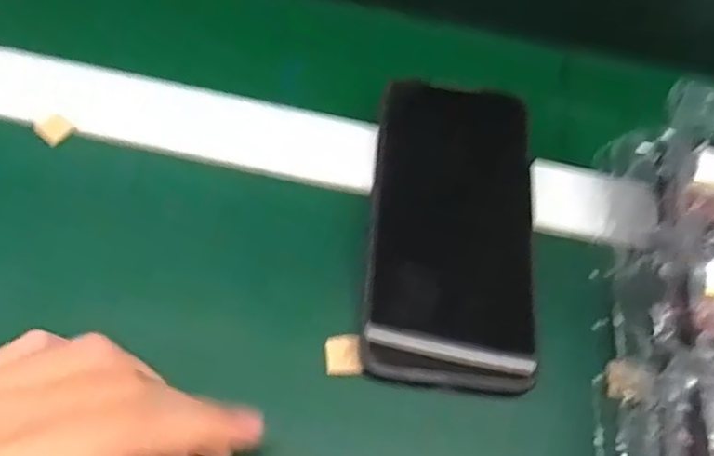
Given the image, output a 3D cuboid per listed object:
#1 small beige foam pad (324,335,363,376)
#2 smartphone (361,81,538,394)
[{"bbox_3d":[-0.006,0.054,0.295,0.015,0.004,0.018,-1,59,-8],"label":"small beige foam pad"},{"bbox_3d":[0.045,-0.007,0.320,0.075,0.017,0.154,5,60,-1],"label":"smartphone"}]

